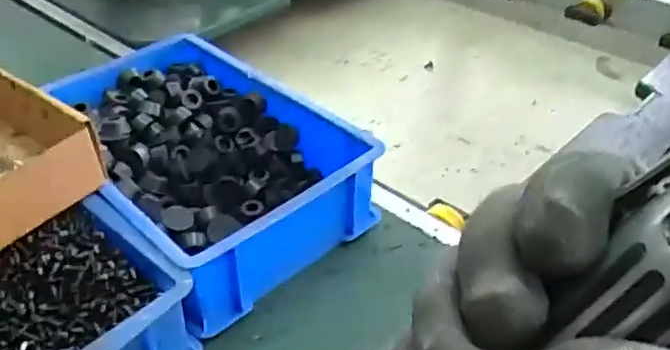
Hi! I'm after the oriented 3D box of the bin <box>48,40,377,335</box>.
[{"bbox_3d":[-0.128,-0.022,0.590,0.198,0.073,0.319,-29,46,-30],"label":"bin"}]

